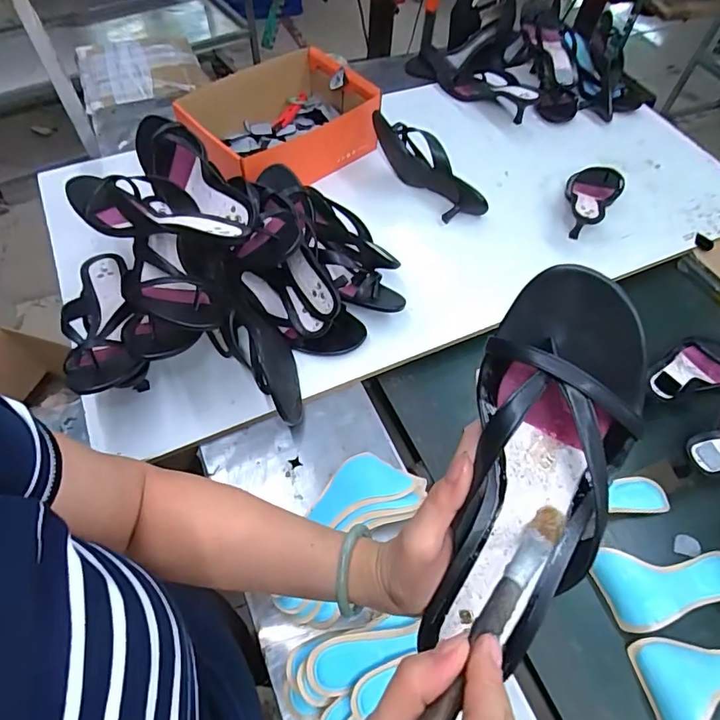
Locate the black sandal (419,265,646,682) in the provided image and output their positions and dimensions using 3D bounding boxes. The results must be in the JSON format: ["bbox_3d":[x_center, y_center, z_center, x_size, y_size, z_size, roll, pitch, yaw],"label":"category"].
[{"bbox_3d":[0.103,0.068,0.273,0.088,0.052,0.231,14,95,6],"label":"black sandal"}]

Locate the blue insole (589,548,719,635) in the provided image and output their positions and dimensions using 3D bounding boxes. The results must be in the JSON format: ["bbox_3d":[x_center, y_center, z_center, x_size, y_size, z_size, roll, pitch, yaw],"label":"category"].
[{"bbox_3d":[0.367,0.250,0.564,0.181,0.028,0.083,-12,60,-11],"label":"blue insole"}]

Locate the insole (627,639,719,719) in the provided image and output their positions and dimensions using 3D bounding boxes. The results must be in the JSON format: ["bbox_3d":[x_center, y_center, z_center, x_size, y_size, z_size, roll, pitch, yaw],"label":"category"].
[{"bbox_3d":[0.391,0.335,0.510,0.174,0.029,0.086,-7,59,-8],"label":"insole"}]

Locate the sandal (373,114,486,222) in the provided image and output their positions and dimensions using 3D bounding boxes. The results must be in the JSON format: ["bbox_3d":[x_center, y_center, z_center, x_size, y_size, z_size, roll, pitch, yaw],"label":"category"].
[{"bbox_3d":[0.111,-0.332,0.842,0.060,0.102,0.239,-38,67,-23],"label":"sandal"}]

